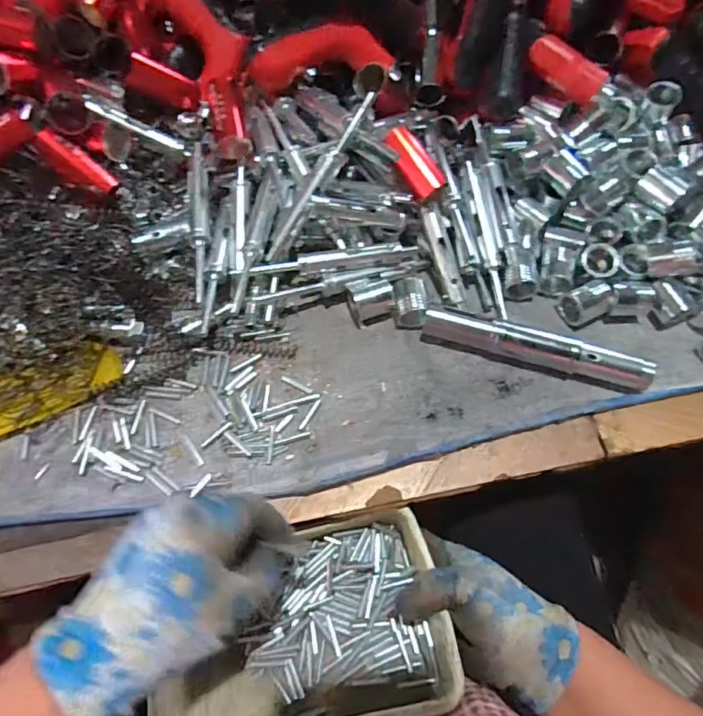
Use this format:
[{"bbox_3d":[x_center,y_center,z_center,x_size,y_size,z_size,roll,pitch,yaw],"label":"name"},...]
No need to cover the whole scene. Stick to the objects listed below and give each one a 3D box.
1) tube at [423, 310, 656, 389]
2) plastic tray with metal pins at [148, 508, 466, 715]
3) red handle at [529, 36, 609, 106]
[{"bbox_3d":[0.148,-0.007,0.399,0.180,0.025,0.022,14,66,6],"label":"tube"},{"bbox_3d":[-0.038,0.195,0.356,0.199,0.059,0.131,-12,66,-6],"label":"plastic tray with metal pins"},{"bbox_3d":[0.195,-0.262,0.448,0.072,0.020,0.026,34,69,-2],"label":"red handle"}]

